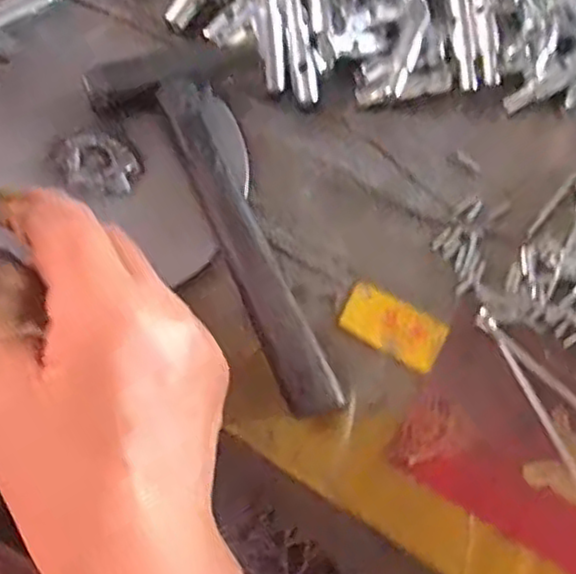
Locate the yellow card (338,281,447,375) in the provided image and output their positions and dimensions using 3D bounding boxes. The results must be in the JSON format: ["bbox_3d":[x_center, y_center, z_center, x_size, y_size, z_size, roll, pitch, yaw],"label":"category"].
[{"bbox_3d":[0.046,0.017,0.312,0.046,0.004,0.026,27,60,0],"label":"yellow card"}]

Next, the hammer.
[{"bbox_3d":[-0.023,-0.028,0.311,0.071,0.022,0.180,-20,75,-13],"label":"hammer"}]

